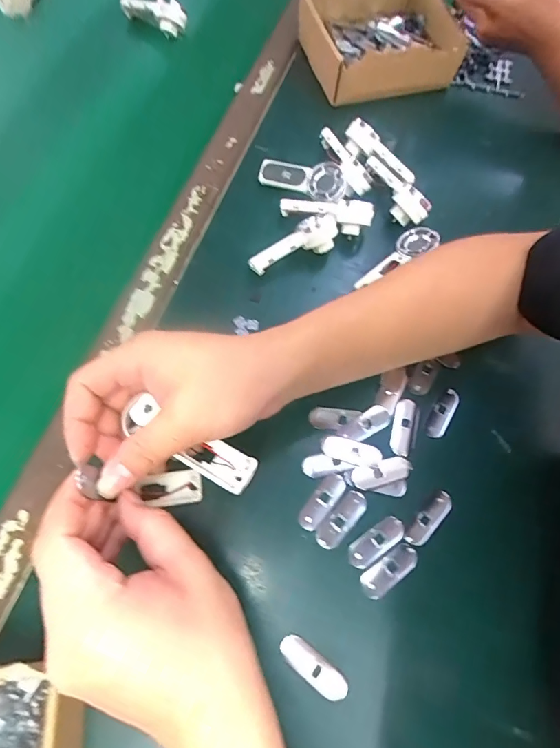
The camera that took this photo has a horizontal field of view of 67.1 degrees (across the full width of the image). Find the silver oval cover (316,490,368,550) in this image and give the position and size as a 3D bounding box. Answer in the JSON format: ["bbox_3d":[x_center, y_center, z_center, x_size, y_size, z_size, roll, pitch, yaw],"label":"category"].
[{"bbox_3d":[0.049,0.116,0.338,0.020,0.004,0.050,42,72,14],"label":"silver oval cover"}]

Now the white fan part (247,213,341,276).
[{"bbox_3d":[0.012,-0.131,0.423,0.093,0.033,0.037,-21,70,-11],"label":"white fan part"}]

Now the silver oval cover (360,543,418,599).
[{"bbox_3d":[0.084,0.150,0.324,0.050,0.004,0.021,-33,73,-15],"label":"silver oval cover"}]

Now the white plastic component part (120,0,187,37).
[{"bbox_3d":[-0.166,-0.468,0.543,0.094,0.036,0.025,28,69,9],"label":"white plastic component part"}]

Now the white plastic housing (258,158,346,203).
[{"bbox_3d":[0.022,-0.206,0.439,0.092,0.024,0.029,20,68,5],"label":"white plastic housing"}]

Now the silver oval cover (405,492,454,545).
[{"bbox_3d":[0.121,0.117,0.339,0.050,0.004,0.015,-40,75,-17],"label":"silver oval cover"}]

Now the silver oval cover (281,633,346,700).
[{"bbox_3d":[0.024,0.209,0.301,0.052,0.006,0.019,35,70,11],"label":"silver oval cover"}]

